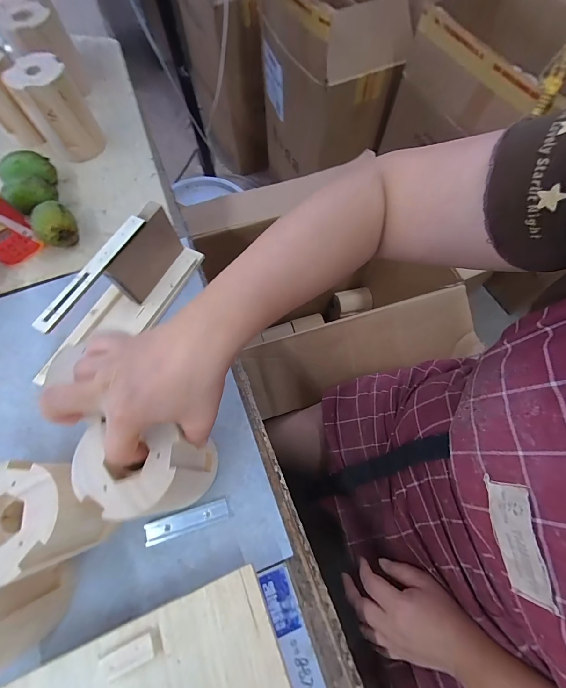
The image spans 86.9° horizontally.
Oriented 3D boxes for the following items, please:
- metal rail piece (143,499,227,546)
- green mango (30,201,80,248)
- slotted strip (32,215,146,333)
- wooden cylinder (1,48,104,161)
[{"bbox_3d":[-0.092,0.170,0.287,0.078,0.006,0.019,-15,67,-6],"label":"metal rail piece"},{"bbox_3d":[-0.301,-0.155,0.397,0.050,0.049,0.045,-40,72,-15],"label":"green mango"},{"bbox_3d":[-0.192,-0.074,0.300,0.017,0.012,0.146,28,70,12],"label":"slotted strip"},{"bbox_3d":[-0.332,-0.343,0.443,0.078,0.105,0.070,-35,71,-14],"label":"wooden cylinder"}]

